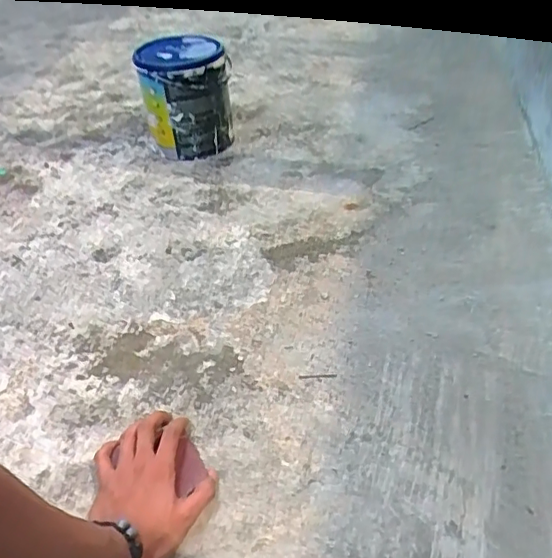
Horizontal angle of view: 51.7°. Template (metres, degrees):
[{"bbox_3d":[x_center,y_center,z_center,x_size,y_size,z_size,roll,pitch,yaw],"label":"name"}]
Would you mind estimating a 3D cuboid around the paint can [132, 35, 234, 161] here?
[{"bbox_3d":[-0.168,-0.342,1.097,0.166,0.204,0.166,-3,40,2],"label":"paint can"}]

